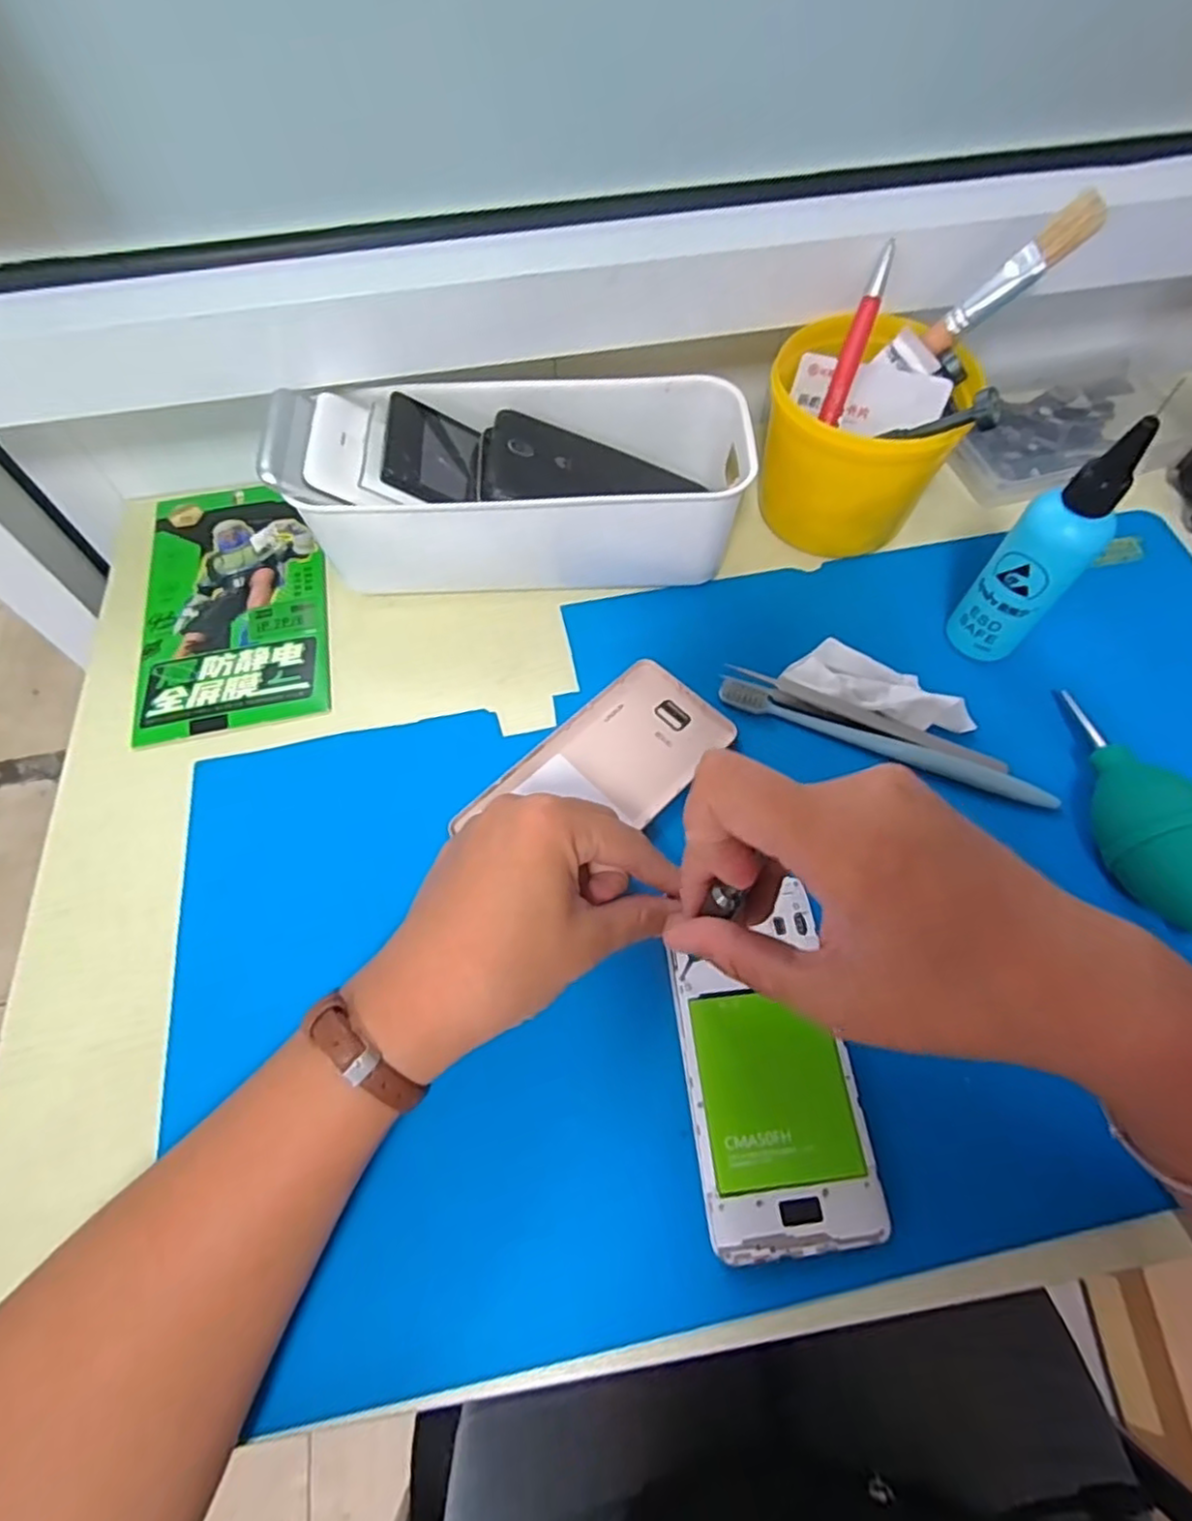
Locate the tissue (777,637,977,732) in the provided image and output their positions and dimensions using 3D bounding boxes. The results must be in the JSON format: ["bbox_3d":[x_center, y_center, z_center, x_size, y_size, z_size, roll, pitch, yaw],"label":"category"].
[{"bbox_3d":[0.156,-0.042,0.370,0.100,0.015,0.036,19,65,10],"label":"tissue"}]

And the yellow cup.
[{"bbox_3d":[0.152,-0.186,0.400,0.109,0.092,0.099,13,64,7],"label":"yellow cup"}]

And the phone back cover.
[{"bbox_3d":[0.004,0.005,0.353,0.071,0.010,0.136,41,70,19],"label":"phone back cover"}]

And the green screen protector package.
[{"bbox_3d":[-0.221,-0.100,0.413,0.106,0.004,0.190,-12,64,-6],"label":"green screen protector package"}]

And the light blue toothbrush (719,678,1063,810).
[{"bbox_3d":[0.151,-0.009,0.356,0.174,0.008,0.015,20,65,10],"label":"light blue toothbrush"}]

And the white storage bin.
[{"bbox_3d":[-0.037,-0.162,0.400,0.260,0.084,0.100,-1,63,0],"label":"white storage bin"}]

